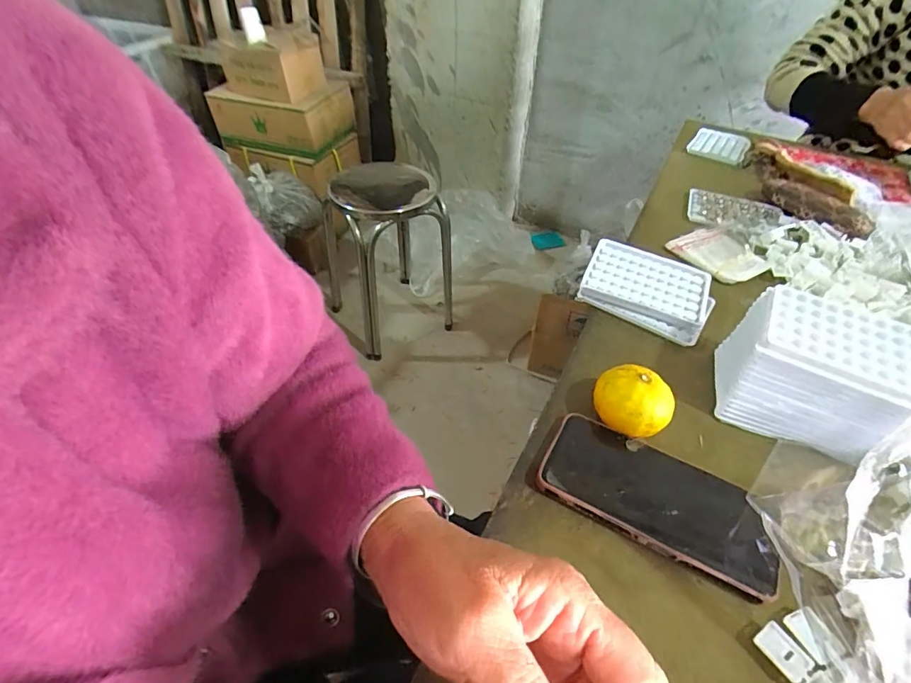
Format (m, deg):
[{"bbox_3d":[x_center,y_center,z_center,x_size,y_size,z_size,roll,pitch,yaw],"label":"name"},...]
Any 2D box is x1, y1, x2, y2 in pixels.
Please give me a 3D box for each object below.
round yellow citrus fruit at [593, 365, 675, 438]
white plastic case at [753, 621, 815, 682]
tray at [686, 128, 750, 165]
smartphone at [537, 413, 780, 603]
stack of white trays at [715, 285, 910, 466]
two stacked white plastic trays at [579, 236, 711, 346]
[{"bbox_3d":[0.148,0.052,0.383,0.061,0.050,0.051,24,49,20],"label":"round yellow citrus fruit"},{"bbox_3d":[0.196,0.186,0.273,0.021,0.006,0.028,-28,52,-26],"label":"white plastic case"},{"bbox_3d":[0.464,-0.348,0.800,0.090,0.008,0.132,26,50,22],"label":"tray"},{"bbox_3d":[0.150,0.115,0.337,0.168,0.017,0.075,23,49,20],"label":"smartphone"},{"bbox_3d":[0.303,0.027,0.378,0.140,0.072,0.110,27,50,23],"label":"stack of white trays"},{"bbox_3d":[0.211,-0.059,0.501,0.132,0.014,0.105,24,59,9],"label":"two stacked white plastic trays"}]

